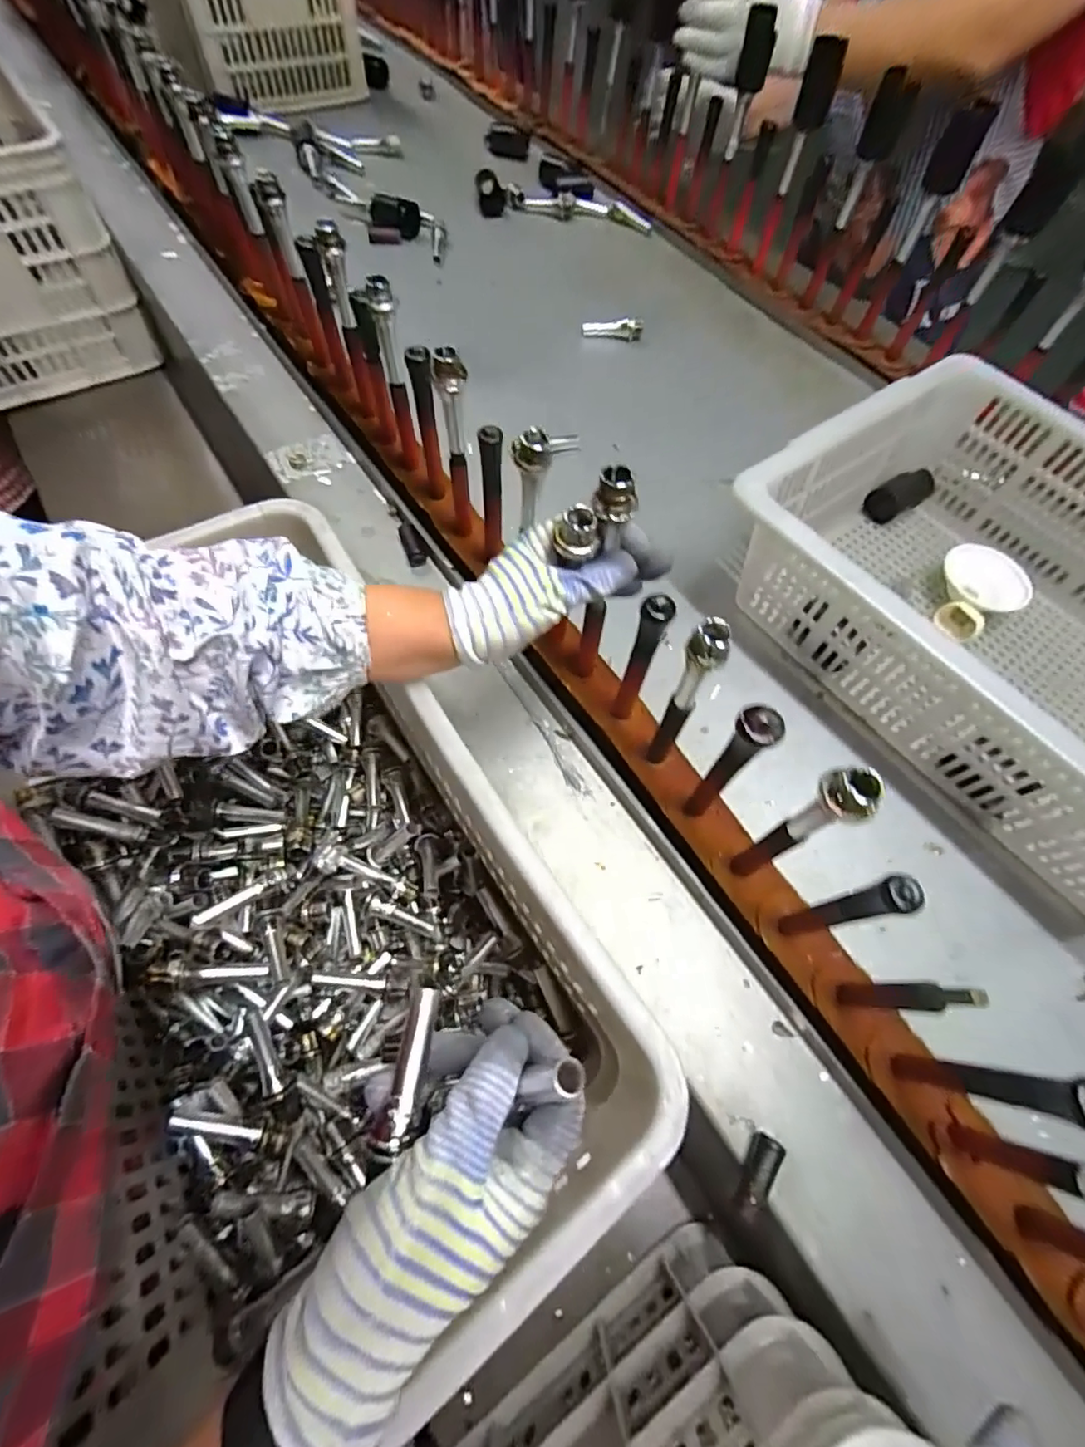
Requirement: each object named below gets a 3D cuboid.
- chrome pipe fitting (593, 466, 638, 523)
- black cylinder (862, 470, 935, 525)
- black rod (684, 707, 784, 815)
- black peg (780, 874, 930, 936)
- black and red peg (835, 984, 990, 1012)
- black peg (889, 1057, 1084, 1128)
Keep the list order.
[{"bbox_3d":[0.043,-0.133,0.322,0.025,0.022,0.021,13,63,4],"label":"chrome pipe fitting"},{"bbox_3d":[0.404,-0.259,0.632,0.066,0.047,0.039,-29,68,-15],"label":"black cylinder"},{"bbox_3d":[0.121,0.033,0.378,0.023,0.147,0.021,1,63,-2],"label":"black rod"},{"bbox_3d":[0.185,0.117,0.345,0.020,0.146,0.017,-17,66,-10],"label":"black peg"},{"bbox_3d":[0.213,0.164,0.334,0.009,0.127,0.015,-1,63,-3],"label":"black and red peg"},{"bbox_3d":[0.244,0.201,0.308,0.015,0.144,0.019,8,63,1],"label":"black peg"}]

